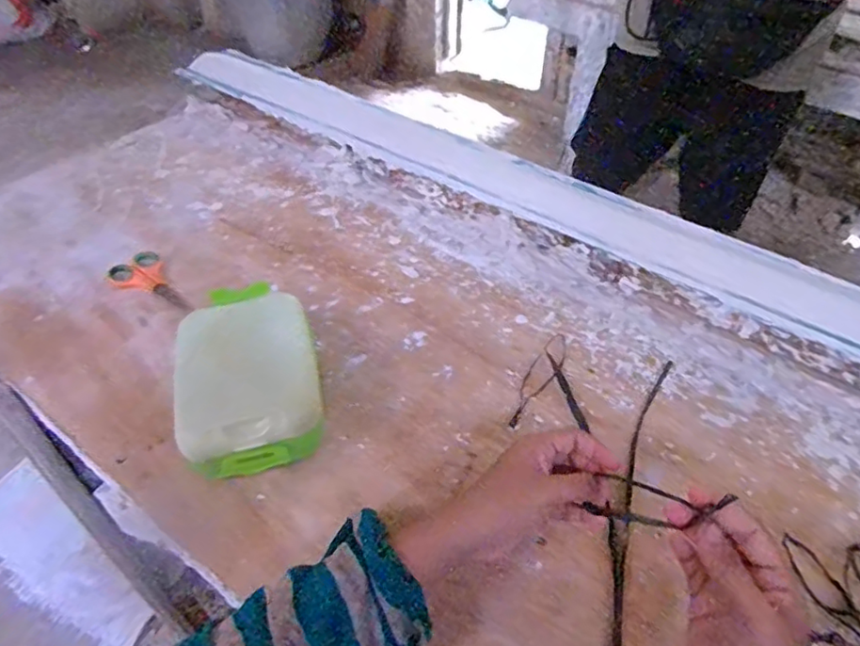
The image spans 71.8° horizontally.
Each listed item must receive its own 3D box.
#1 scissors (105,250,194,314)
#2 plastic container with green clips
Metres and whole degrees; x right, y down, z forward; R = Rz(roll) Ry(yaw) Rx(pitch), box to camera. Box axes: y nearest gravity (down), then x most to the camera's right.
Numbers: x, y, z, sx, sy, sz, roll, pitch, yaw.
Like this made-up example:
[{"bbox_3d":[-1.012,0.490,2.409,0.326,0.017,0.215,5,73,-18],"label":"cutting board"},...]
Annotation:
[{"bbox_3d":[-0.305,-0.040,0.642,0.057,0.004,0.116,-32,54,-28],"label":"scissors"},{"bbox_3d":[-0.162,0.045,0.525,0.118,0.071,0.193,-13,47,-13],"label":"plastic container with green clips"}]

